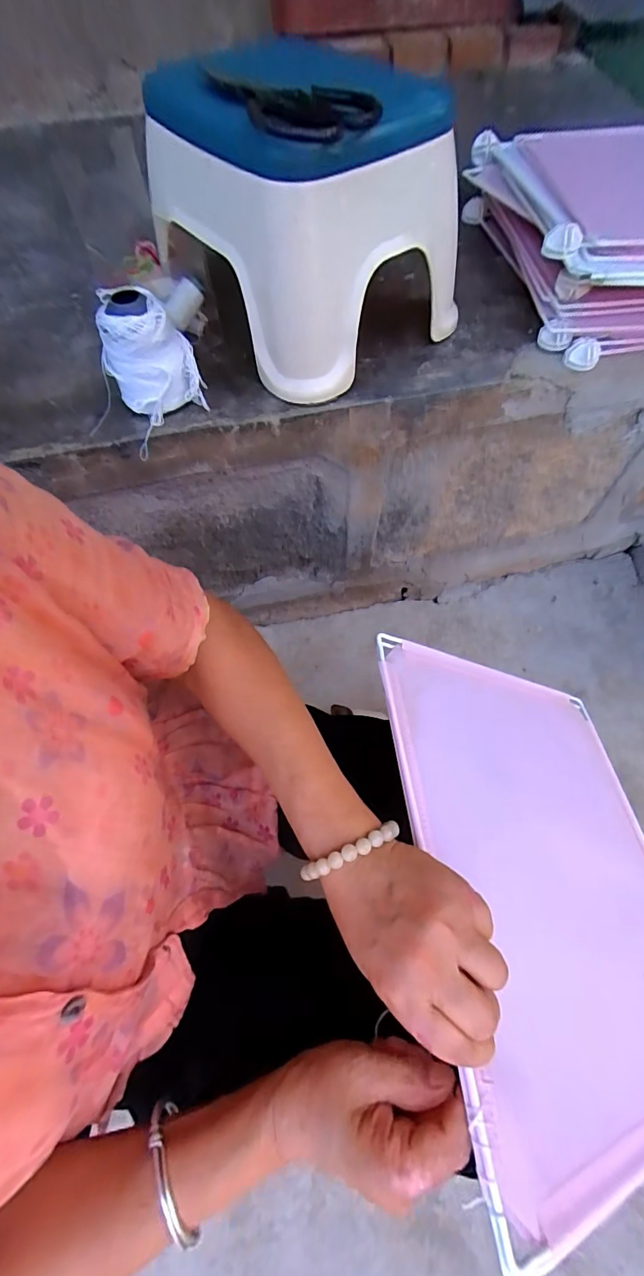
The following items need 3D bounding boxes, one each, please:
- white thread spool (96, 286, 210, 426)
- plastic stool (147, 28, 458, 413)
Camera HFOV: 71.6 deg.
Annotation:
[{"bbox_3d":[-0.174,-0.284,0.445,0.079,0.092,0.067,-25,65,-11],"label":"white thread spool"},{"bbox_3d":[-0.027,-0.431,0.452,0.211,0.187,0.279,-36,68,-16],"label":"plastic stool"}]

